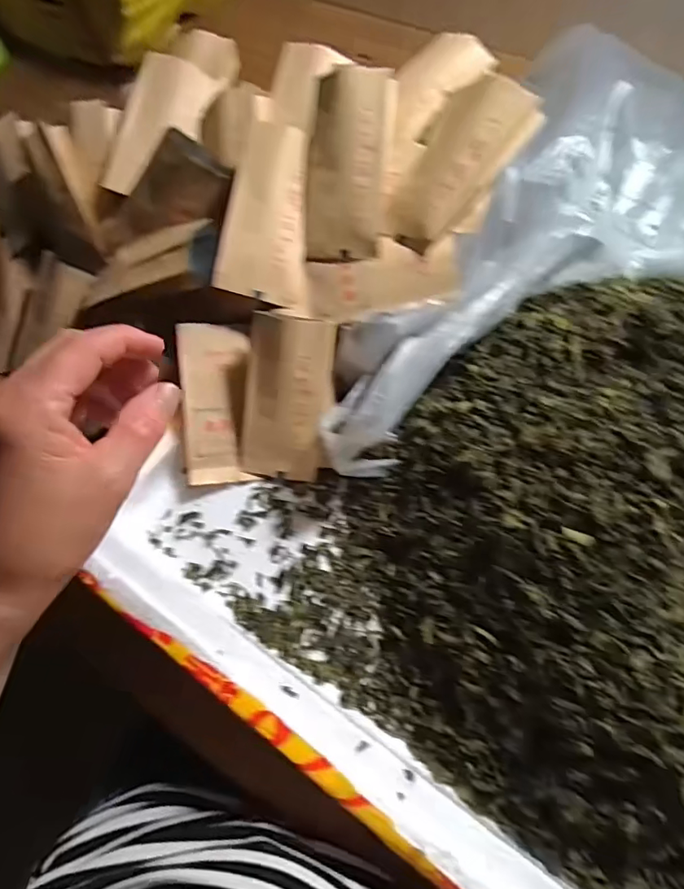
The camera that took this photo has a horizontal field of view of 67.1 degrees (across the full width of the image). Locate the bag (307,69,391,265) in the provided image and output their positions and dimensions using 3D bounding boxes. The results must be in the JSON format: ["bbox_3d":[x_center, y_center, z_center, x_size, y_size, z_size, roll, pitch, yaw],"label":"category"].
[{"bbox_3d":[0.003,-0.177,0.332,0.049,0.015,0.111,6,102,6],"label":"bag"}]

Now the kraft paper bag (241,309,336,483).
[{"bbox_3d":[-0.036,-0.030,0.349,0.054,0.025,0.110,11,108,8],"label":"kraft paper bag"}]

